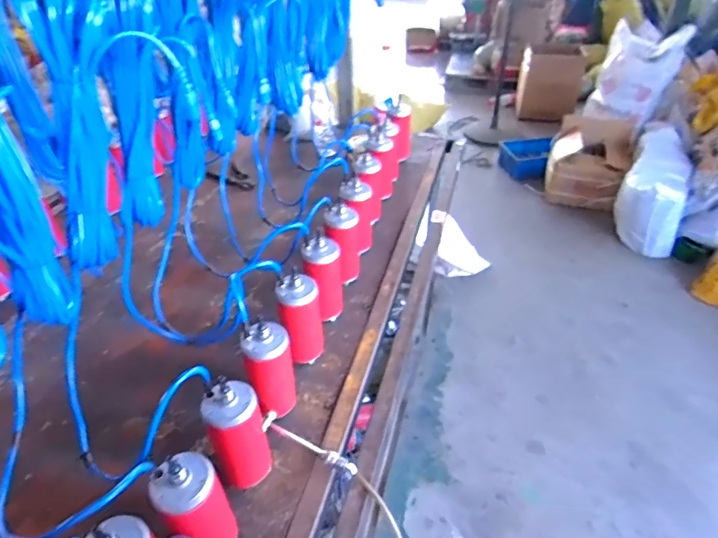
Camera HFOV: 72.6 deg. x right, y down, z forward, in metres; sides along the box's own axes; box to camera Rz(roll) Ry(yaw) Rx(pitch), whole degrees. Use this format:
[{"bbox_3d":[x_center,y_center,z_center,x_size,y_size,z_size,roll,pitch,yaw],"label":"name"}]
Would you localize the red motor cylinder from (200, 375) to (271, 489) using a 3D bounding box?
[{"bbox_3d":[-0.178,0.251,0.728,0.077,0.184,0.066,-19,42,-22],"label":"red motor cylinder"}]

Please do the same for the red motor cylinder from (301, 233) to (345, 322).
[{"bbox_3d":[-0.071,0.028,1.016,0.079,0.193,0.083,-6,39,-6],"label":"red motor cylinder"}]

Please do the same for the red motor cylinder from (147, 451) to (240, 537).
[{"bbox_3d":[-0.211,0.326,0.642,0.082,0.190,0.079,-24,44,-26],"label":"red motor cylinder"}]

